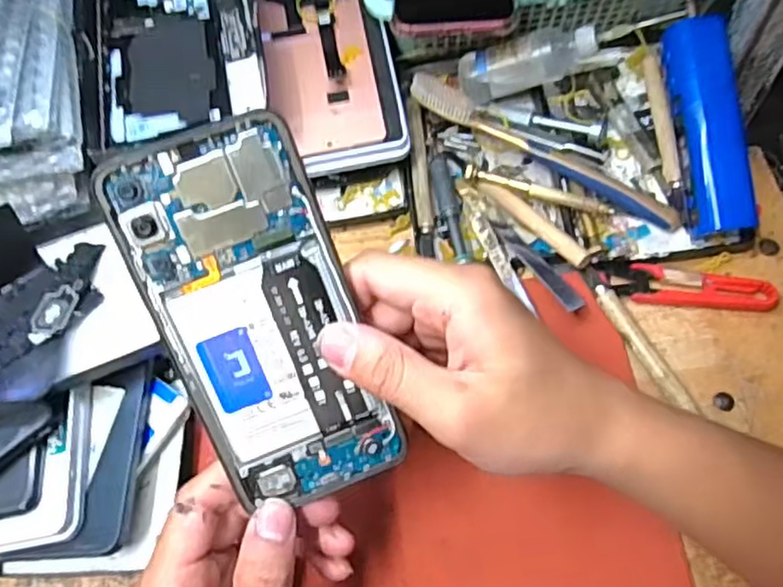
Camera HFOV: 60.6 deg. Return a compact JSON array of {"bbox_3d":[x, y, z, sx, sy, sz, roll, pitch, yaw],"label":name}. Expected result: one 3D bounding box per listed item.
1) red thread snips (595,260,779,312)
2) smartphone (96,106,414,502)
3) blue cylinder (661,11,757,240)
[{"bbox_3d":[0.178,-0.004,0.405,0.102,0.007,0.023,9,66,8],"label":"red thread snips"},{"bbox_3d":[-0.053,0.013,0.272,0.075,0.005,0.157,-20,105,-6],"label":"smartphone"},{"bbox_3d":[0.194,-0.102,0.411,0.034,0.031,0.131,-8,86,-1],"label":"blue cylinder"}]

